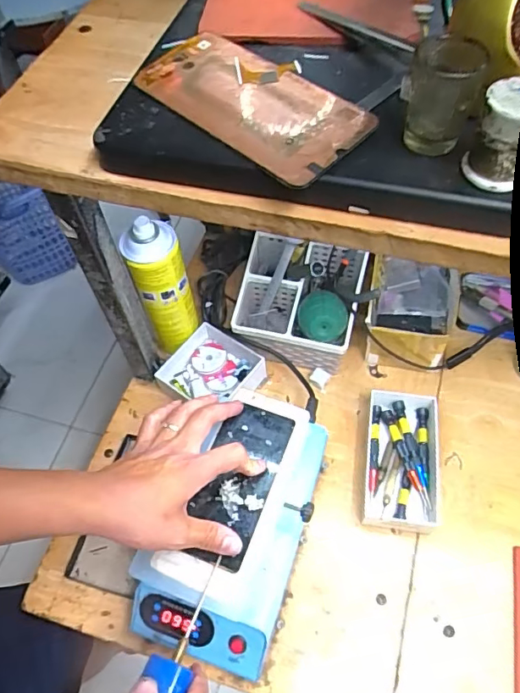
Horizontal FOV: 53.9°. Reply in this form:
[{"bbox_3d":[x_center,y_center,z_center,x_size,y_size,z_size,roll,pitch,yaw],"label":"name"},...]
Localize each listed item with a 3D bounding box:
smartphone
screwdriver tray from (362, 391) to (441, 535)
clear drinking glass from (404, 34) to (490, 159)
[{"bbox_3d":[-0.019,0.125,0.476,0.065,0.009,0.149,13,61,11],"label":"smartphone"},{"bbox_3d":[0.168,0.133,0.603,0.091,0.035,0.156,6,58,7],"label":"screwdriver tray"},{"bbox_3d":[0.091,-0.124,0.260,0.031,0.050,0.030,12,59,10],"label":"clear drinking glass"}]

